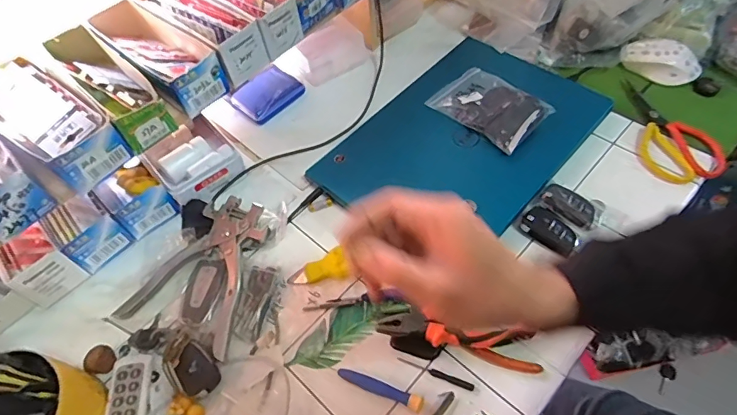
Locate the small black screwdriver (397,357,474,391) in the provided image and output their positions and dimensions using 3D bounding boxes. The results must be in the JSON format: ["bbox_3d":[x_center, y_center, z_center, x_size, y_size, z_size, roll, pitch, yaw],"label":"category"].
[{"bbox_3d":[0.066,0.162,0.449,0.077,0.004,0.007,18,60,16],"label":"small black screwdriver"}]

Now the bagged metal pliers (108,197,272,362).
[{"bbox_3d":[-0.185,0.064,0.526,0.138,0.020,0.174,17,60,16],"label":"bagged metal pliers"}]

